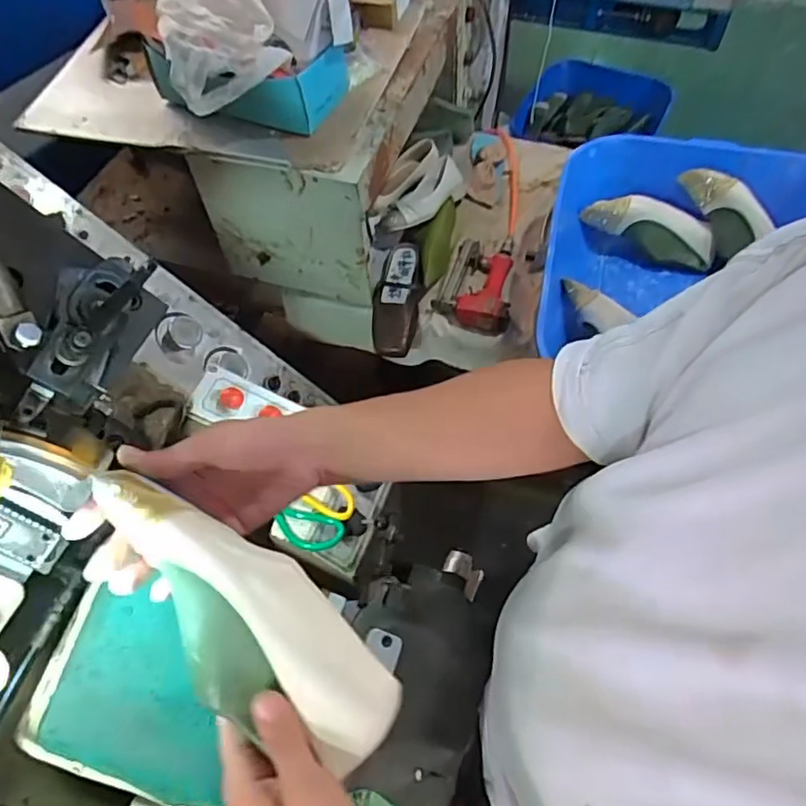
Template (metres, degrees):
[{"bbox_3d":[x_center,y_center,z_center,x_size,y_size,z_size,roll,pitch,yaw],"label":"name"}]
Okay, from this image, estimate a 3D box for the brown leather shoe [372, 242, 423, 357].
[{"bbox_3d":[-0.009,-0.196,1.118,0.090,0.067,0.246,2,58,3],"label":"brown leather shoe"}]

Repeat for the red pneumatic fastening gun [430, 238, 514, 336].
[{"bbox_3d":[0.141,-0.238,1.124,0.139,0.052,0.226,10,59,8],"label":"red pneumatic fastening gun"}]

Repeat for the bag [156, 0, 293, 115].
[{"bbox_3d":[-0.271,-0.555,0.893,0.166,0.097,0.215,-13,59,-6],"label":"bag"}]

